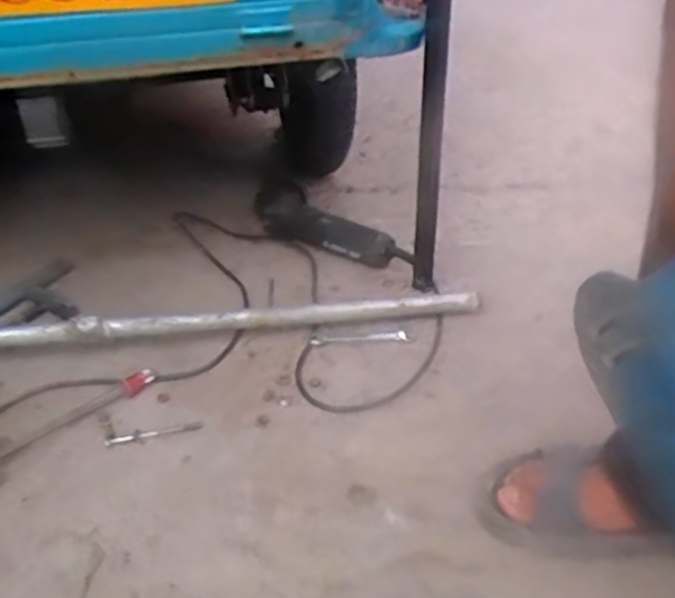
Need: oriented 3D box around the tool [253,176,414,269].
[{"bbox_3d":[-0.028,-0.119,1.162,0.331,0.074,0.102,25,42,34],"label":"tool"}]

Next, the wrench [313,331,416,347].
[{"bbox_3d":[0.032,0.054,0.952,0.138,0.004,0.026,-2,34,1],"label":"wrench"}]

